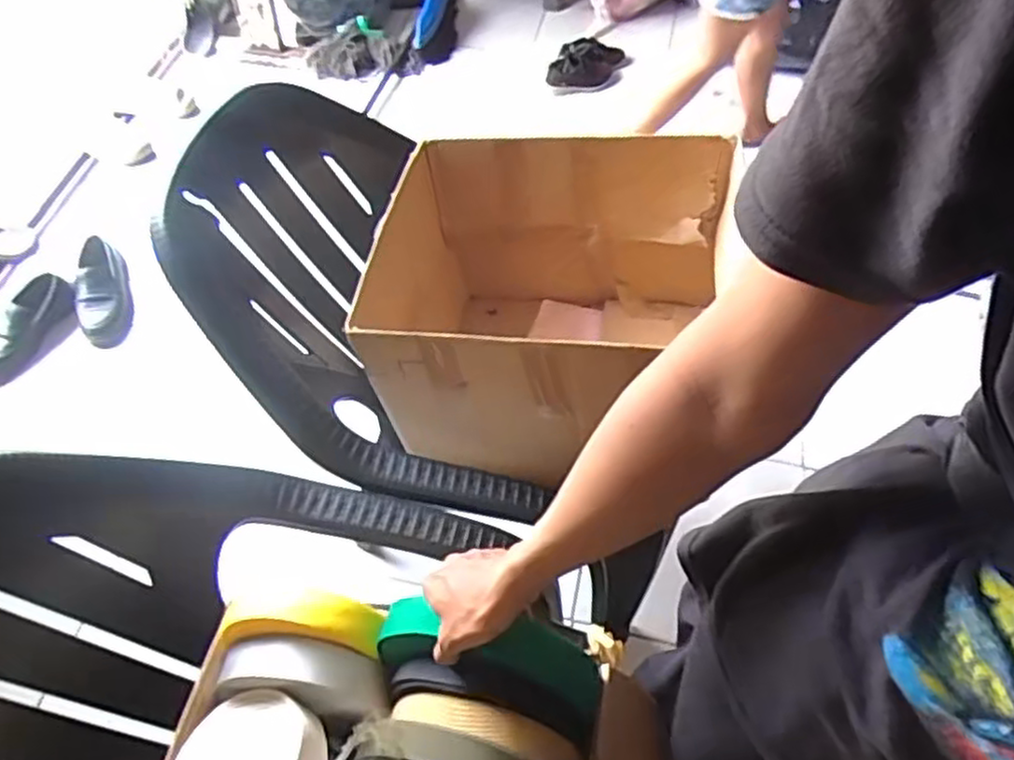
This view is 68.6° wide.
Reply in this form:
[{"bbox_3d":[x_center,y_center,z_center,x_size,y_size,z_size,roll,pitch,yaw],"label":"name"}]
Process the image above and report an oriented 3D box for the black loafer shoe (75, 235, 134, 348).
[{"bbox_3d":[-0.800,-0.178,1.460,0.093,0.225,0.052,12,23,6],"label":"black loafer shoe"}]

